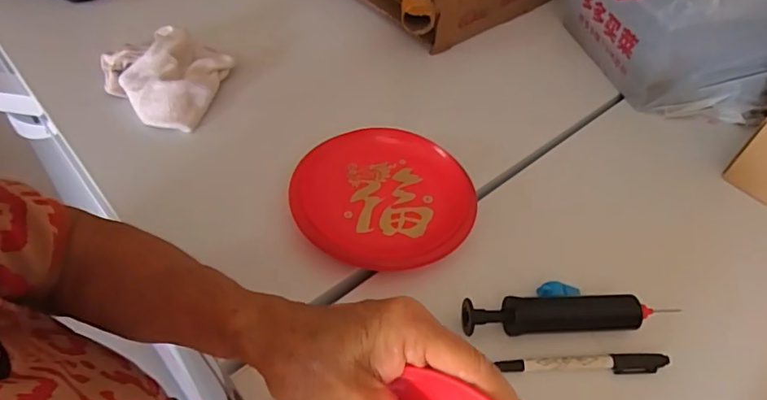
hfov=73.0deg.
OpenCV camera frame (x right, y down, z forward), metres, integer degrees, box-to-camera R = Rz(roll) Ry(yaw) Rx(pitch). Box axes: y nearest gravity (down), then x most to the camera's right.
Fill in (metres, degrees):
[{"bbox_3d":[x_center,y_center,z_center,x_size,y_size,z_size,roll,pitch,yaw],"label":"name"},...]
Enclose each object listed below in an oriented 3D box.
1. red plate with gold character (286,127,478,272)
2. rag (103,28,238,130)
[{"bbox_3d":[0.000,-0.003,0.476,0.157,0.021,0.143,1,58,-2],"label":"red plate with gold character"},{"bbox_3d":[-0.243,-0.133,0.548,0.133,0.040,0.109,15,49,7],"label":"rag"}]

